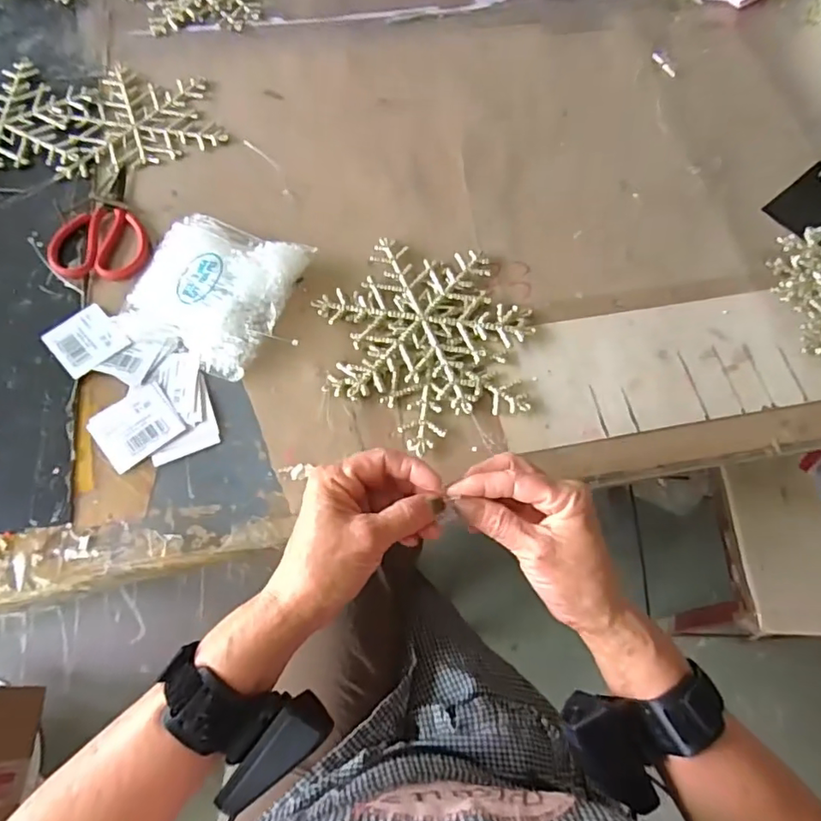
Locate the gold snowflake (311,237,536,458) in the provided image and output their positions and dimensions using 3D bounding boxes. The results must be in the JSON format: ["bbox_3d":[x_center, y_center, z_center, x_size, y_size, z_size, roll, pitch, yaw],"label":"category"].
[{"bbox_3d":[0.012,-0.067,0.479,0.168,0.008,0.189,-22,66,-11],"label":"gold snowflake"}]

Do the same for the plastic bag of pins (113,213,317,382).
[{"bbox_3d":[-0.168,-0.104,0.477,0.120,0.029,0.131,20,65,9],"label":"plastic bag of pins"}]

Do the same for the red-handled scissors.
[{"bbox_3d":[-0.282,-0.179,0.519,0.084,0.010,0.135,-2,64,-2],"label":"red-handled scissors"}]

